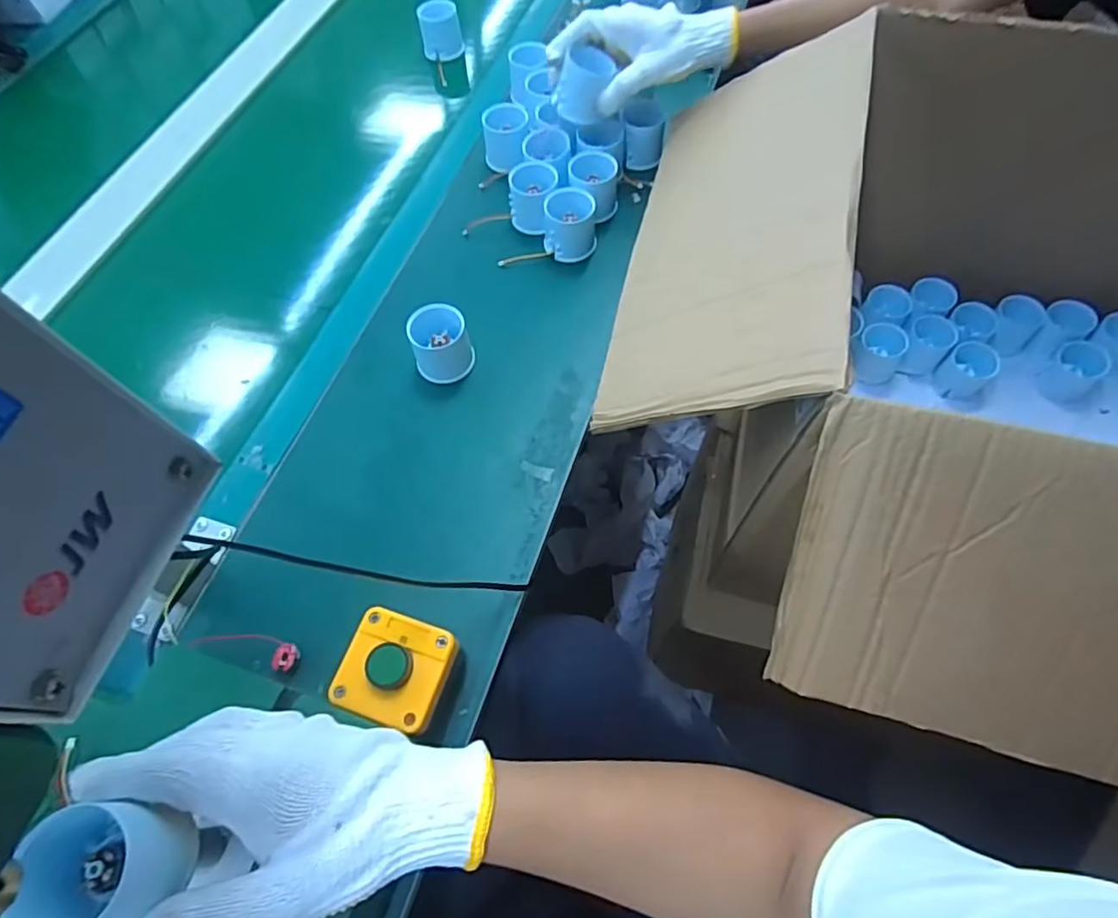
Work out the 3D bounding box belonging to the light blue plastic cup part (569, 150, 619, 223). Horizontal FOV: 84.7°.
[{"bbox_3d":[0.036,-0.286,0.652,0.058,0.046,0.049,40,71,21],"label":"light blue plastic cup part"}]

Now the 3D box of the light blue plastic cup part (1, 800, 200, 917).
[{"bbox_3d":[-0.202,0.183,0.276,0.046,0.049,0.051,-12,62,-3],"label":"light blue plastic cup part"}]

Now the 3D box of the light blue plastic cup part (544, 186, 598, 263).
[{"bbox_3d":[0.012,-0.242,0.632,0.054,0.057,0.048,0,62,3],"label":"light blue plastic cup part"}]

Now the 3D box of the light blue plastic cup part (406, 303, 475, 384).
[{"bbox_3d":[-0.109,-0.106,0.567,0.052,0.054,0.050,-1,62,3],"label":"light blue plastic cup part"}]

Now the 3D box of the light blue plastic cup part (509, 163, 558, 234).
[{"bbox_3d":[-0.028,-0.281,0.661,0.051,0.055,0.055,26,67,16],"label":"light blue plastic cup part"}]

